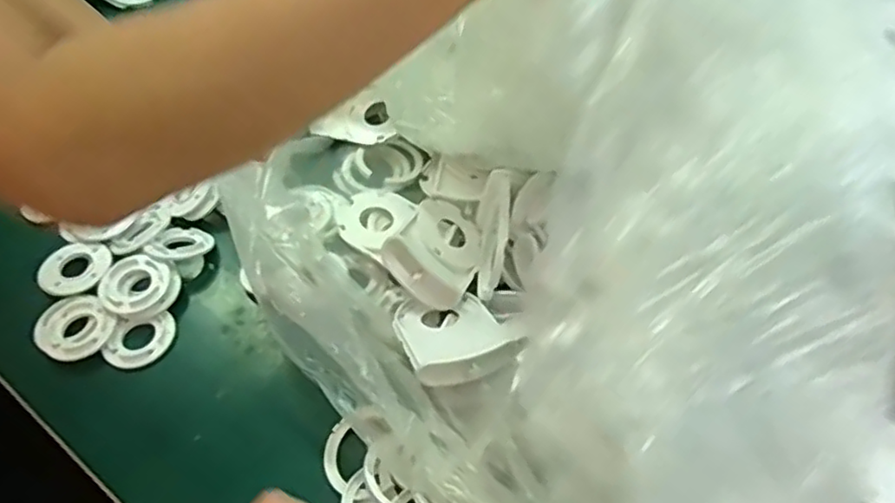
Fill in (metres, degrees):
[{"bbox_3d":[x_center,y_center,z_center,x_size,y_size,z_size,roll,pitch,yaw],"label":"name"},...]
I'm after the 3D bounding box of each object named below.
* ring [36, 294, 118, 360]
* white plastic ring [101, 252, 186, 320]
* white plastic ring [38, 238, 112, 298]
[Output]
[{"bbox_3d":[-0.237,0.048,0.420,0.051,0.008,0.042,29,59,23],"label":"ring"},{"bbox_3d":[-0.201,0.021,0.431,0.047,0.013,0.045,-1,52,2],"label":"white plastic ring"},{"bbox_3d":[-0.253,0.011,0.449,0.045,0.008,0.045,-1,52,2],"label":"white plastic ring"}]

